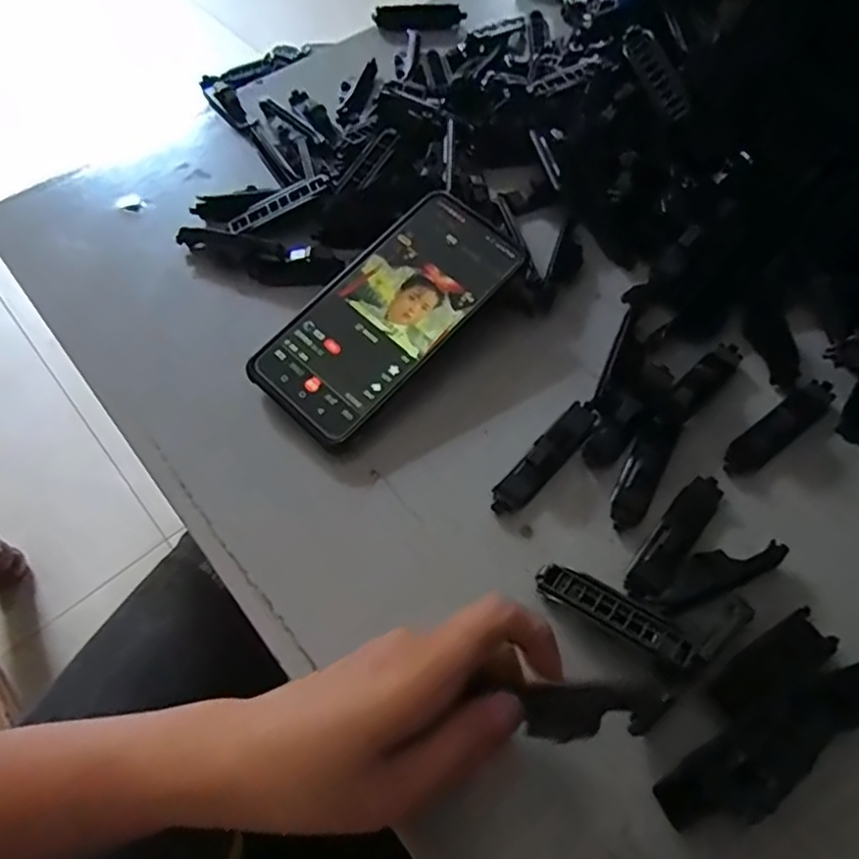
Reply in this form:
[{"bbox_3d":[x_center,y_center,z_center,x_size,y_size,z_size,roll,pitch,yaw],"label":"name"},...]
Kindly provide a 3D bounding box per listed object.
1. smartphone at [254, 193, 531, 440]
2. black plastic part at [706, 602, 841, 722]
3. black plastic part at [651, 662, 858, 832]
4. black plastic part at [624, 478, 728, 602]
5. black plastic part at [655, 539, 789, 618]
[{"bbox_3d":[-0.024,-0.071,0.371,0.077,0.006,0.167,41,77,13],"label":"smartphone"},{"bbox_3d":[0.156,0.106,0.280,0.063,0.009,0.024,-29,63,-14],"label":"black plastic part"},{"bbox_3d":[0.159,0.127,0.264,0.138,0.019,0.031,-25,62,-13],"label":"black plastic part"},{"bbox_3d":[0.125,0.054,0.316,0.019,0.012,0.080,36,67,20],"label":"black plastic part"},{"bbox_3d":[0.141,0.068,0.303,0.073,0.007,0.021,-23,62,-11],"label":"black plastic part"}]

